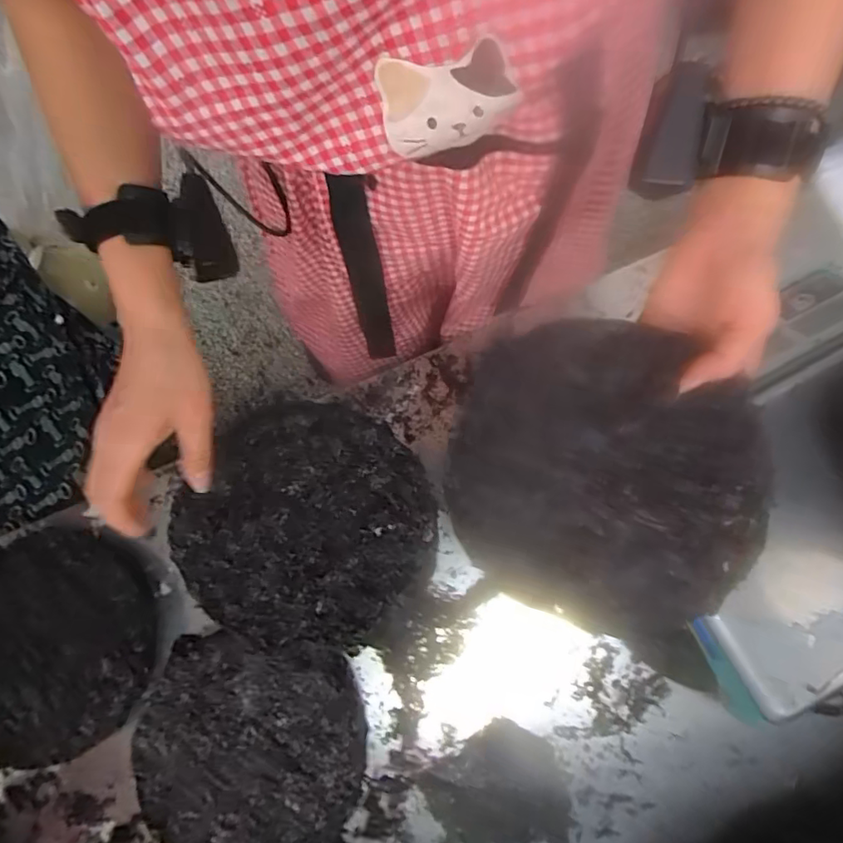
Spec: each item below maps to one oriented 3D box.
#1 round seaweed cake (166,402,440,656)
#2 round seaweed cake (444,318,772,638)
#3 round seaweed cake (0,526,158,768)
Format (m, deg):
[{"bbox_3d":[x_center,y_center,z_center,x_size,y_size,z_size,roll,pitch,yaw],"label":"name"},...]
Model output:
[{"bbox_3d":[-0.102,0.084,0.456,0.218,0.019,0.194,1,80,1],"label":"round seaweed cake"},{"bbox_3d":[0.116,0.031,0.349,0.175,0.005,0.196,-12,81,21],"label":"round seaweed cake"},{"bbox_3d":[-0.386,0.222,0.530,0.237,0.038,0.208,-20,74,-4],"label":"round seaweed cake"}]

